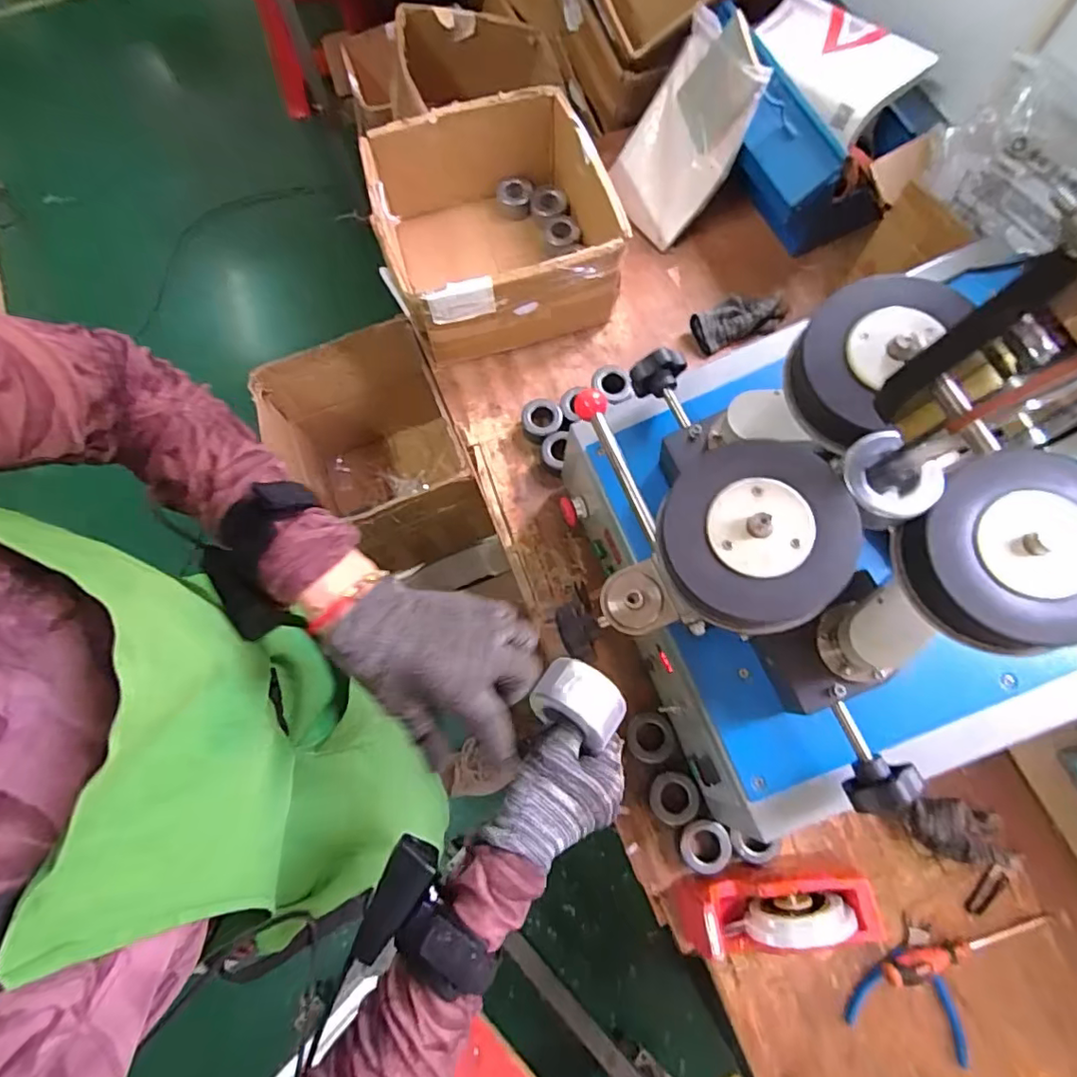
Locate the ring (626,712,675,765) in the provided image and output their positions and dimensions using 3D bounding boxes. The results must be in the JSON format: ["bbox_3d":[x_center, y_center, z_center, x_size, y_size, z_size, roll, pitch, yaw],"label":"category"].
[{"bbox_3d":[0.143,0.256,0.727,0.058,0.014,0.062,0,73,1],"label":"ring"}]

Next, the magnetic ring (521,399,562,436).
[{"bbox_3d":[0.006,-0.182,0.879,0.062,0.032,0.062,0,73,1],"label":"magnetic ring"}]

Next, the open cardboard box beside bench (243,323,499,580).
[{"bbox_3d":[-0.273,-0.139,1.041,0.253,0.299,0.332,-23,74,-5],"label":"open cardboard box beside bench"}]

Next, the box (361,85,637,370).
[{"bbox_3d":[-0.066,-0.505,0.914,0.358,0.188,0.397,-9,73,-1],"label":"box"}]

